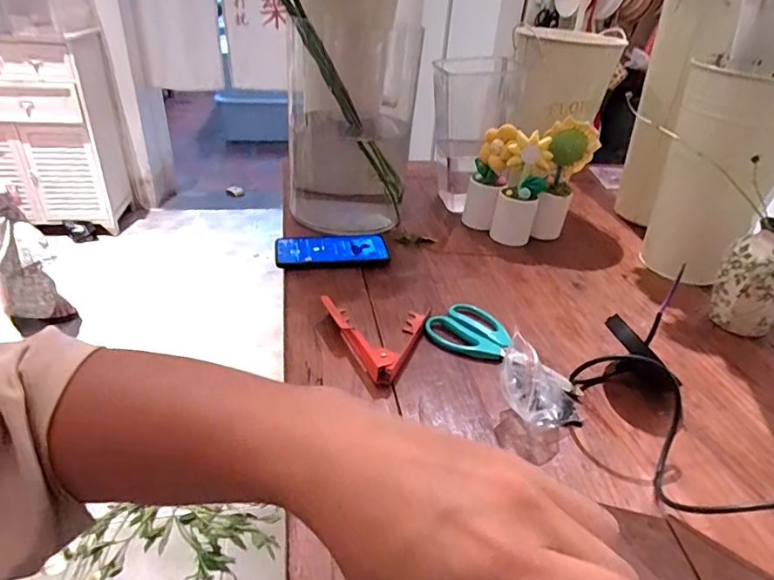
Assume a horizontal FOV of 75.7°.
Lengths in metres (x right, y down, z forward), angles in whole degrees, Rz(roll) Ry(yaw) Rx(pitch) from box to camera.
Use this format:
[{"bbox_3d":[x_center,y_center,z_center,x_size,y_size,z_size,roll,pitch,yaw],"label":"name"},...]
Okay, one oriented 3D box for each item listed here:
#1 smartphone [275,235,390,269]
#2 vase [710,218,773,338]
[{"bbox_3d":[-0.079,-0.057,0.720,0.157,0.014,0.077,-2,33,-13],"label":"smartphone"},{"bbox_3d":[0.473,-0.011,0.631,0.094,0.142,0.088,29,39,32],"label":"vase"}]

